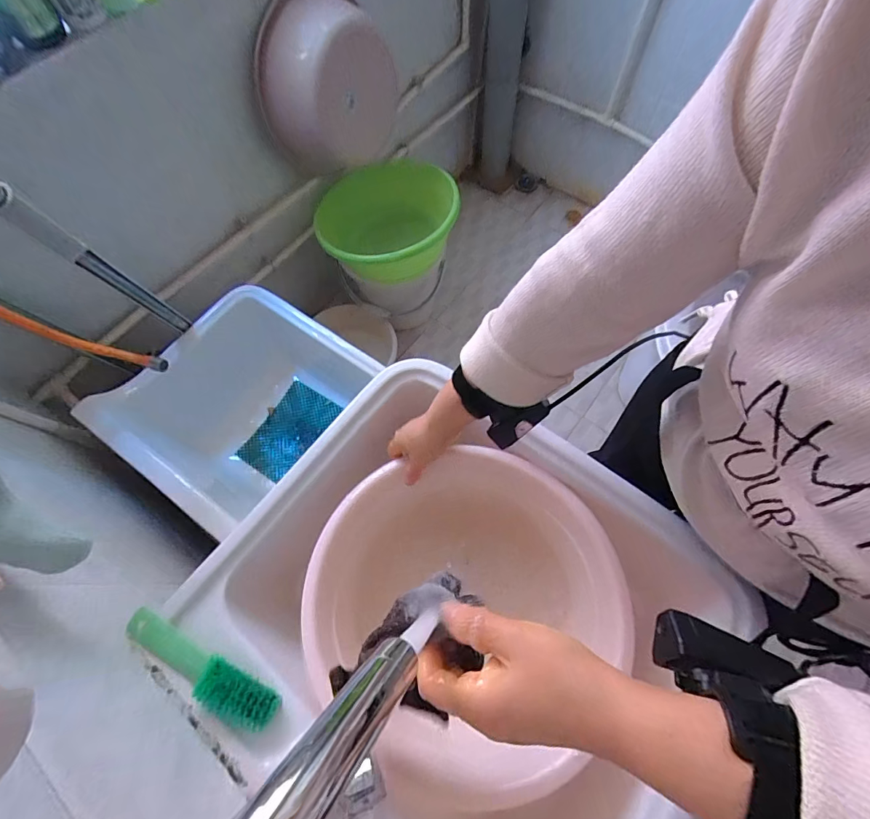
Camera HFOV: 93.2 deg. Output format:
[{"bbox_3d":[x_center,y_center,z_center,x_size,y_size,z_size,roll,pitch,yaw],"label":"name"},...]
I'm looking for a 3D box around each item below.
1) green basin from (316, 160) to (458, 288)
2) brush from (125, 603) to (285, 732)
[{"bbox_3d":[-0.117,-0.496,1.150,0.352,0.193,0.321,-1,67,2],"label":"green basin"},{"bbox_3d":[-0.251,0.273,0.432,0.192,0.032,0.047,24,70,12],"label":"brush"}]

